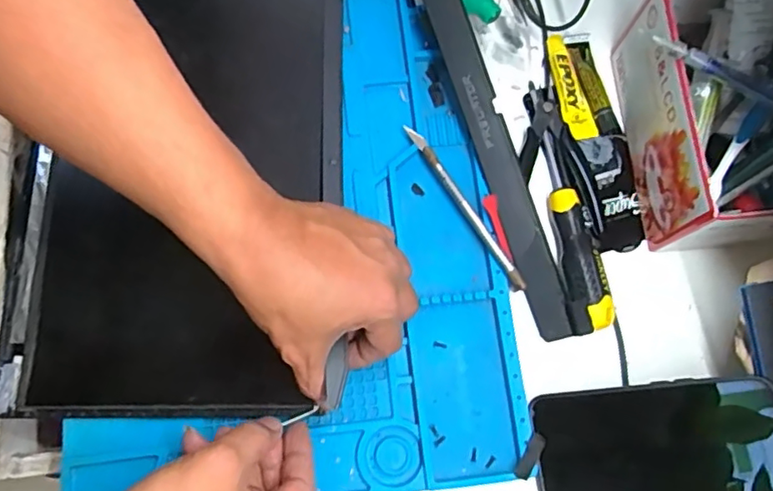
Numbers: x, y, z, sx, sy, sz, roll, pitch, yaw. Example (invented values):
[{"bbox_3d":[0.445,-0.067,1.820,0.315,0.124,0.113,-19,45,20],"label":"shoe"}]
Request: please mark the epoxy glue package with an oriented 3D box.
[{"bbox_3d":[0.166,-0.084,0.456,0.043,0.016,0.174,-11,76,-4],"label":"epoxy glue package"}]

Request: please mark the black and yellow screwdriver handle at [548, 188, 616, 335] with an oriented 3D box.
[{"bbox_3d":[0.138,0.011,0.424,0.029,0.027,0.105,-7,76,-3],"label":"black and yellow screwdriver handle"}]

